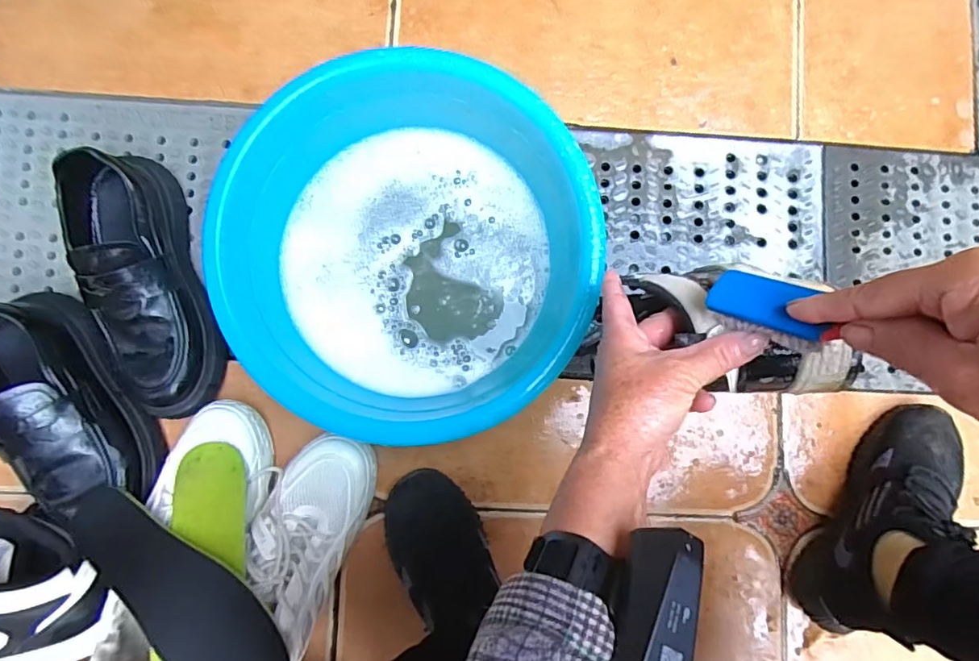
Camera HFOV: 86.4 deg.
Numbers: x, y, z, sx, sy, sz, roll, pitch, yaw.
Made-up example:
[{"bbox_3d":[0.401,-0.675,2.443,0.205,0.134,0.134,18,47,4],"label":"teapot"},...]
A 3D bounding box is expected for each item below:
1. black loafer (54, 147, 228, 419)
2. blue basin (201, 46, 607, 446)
[{"bbox_3d":[-0.368,-0.049,0.543,0.096,0.094,0.281,-15,88,-1],"label":"black loafer"},{"bbox_3d":[-0.070,-0.076,0.523,0.323,0.143,0.332,0,86,-1],"label":"blue basin"}]

